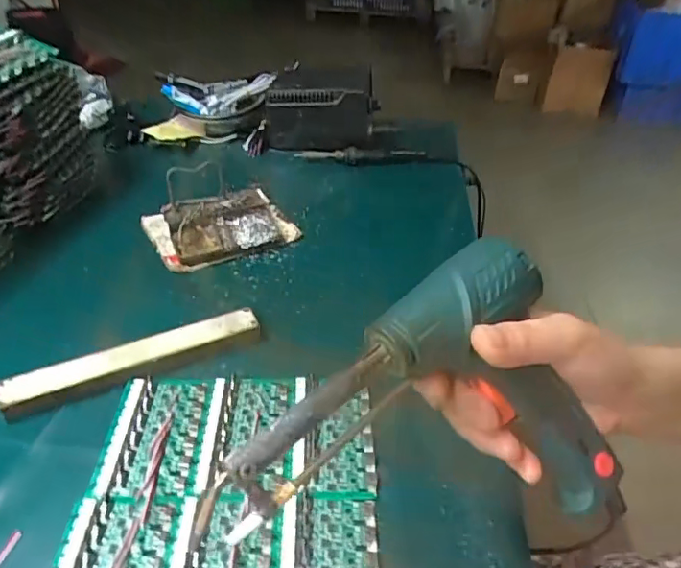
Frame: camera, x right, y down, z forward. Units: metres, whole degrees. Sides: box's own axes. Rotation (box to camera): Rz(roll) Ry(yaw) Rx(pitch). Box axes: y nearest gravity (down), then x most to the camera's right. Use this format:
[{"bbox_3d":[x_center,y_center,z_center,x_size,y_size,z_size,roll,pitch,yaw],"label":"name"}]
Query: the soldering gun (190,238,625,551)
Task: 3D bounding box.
[{"bbox_3d":[0.044,0.043,0.250,0.194,0.127,0.032,6,-5,-21],"label":"soldering gun"}]

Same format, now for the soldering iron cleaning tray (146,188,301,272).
[{"bbox_3d":[-0.134,-0.068,0.598,0.151,0.028,0.112,-15,41,-22],"label":"soldering iron cleaning tray"}]

